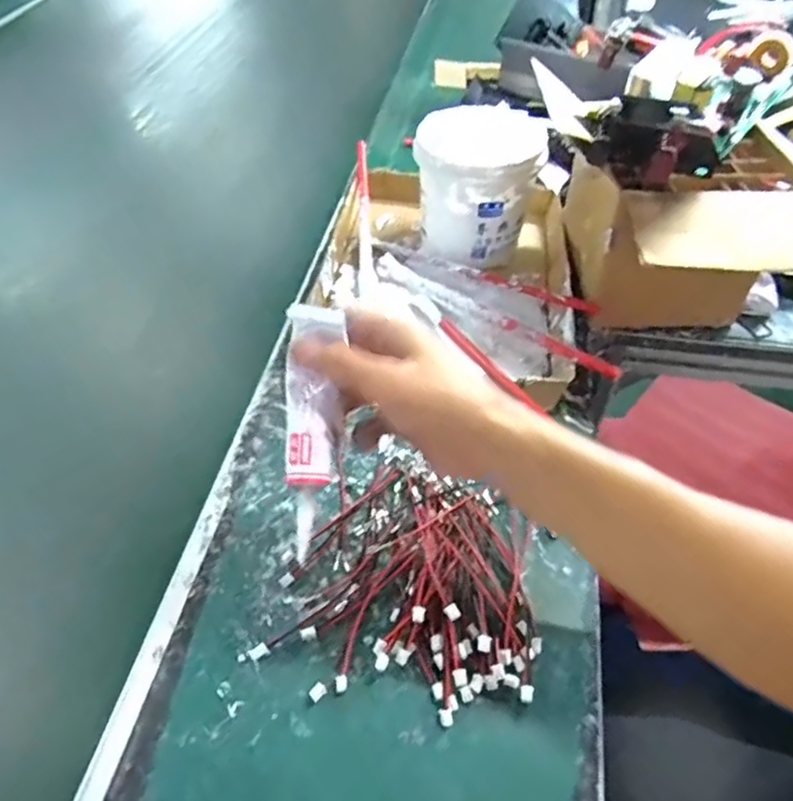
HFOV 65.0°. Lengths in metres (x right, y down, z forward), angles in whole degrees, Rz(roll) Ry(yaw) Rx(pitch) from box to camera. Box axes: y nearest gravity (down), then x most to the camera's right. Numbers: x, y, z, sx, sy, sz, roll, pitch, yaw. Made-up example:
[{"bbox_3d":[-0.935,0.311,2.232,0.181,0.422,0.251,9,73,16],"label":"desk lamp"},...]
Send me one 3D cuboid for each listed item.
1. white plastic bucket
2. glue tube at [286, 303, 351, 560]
[{"bbox_3d":[0.079,-0.222,0.634,0.116,0.120,0.124,-1,49,1],"label":"white plastic bucket"},{"bbox_3d":[-0.046,0.014,0.343,0.030,0.030,0.133,0,86,-3],"label":"glue tube"}]

